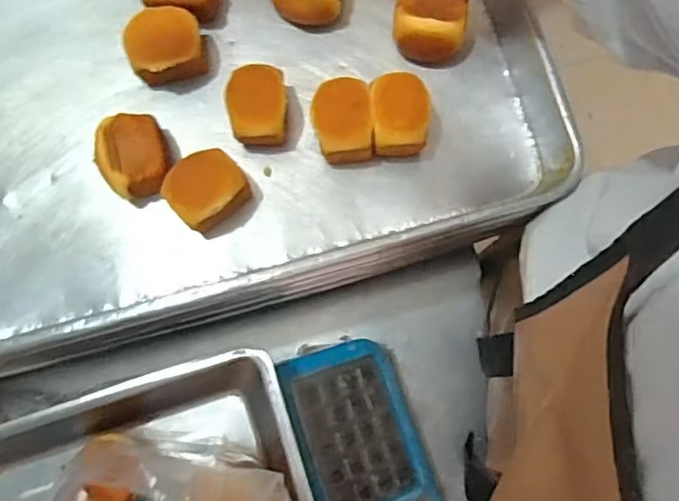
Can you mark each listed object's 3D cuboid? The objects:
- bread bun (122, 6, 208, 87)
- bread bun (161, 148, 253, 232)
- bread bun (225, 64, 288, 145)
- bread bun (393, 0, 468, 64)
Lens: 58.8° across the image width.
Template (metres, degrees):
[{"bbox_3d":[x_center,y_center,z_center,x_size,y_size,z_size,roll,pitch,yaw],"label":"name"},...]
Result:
[{"bbox_3d":[-0.138,-0.162,0.488,0.058,0.045,0.049,-10,80,-1],"label":"bread bun"},{"bbox_3d":[-0.100,-0.046,0.460,0.056,0.038,0.050,-37,81,-5],"label":"bread bun"},{"bbox_3d":[-0.064,-0.112,0.476,0.043,0.043,0.059,-4,80,0],"label":"bread bun"},{"bbox_3d":[0.071,-0.183,0.483,0.055,0.035,0.047,7,80,2],"label":"bread bun"}]

